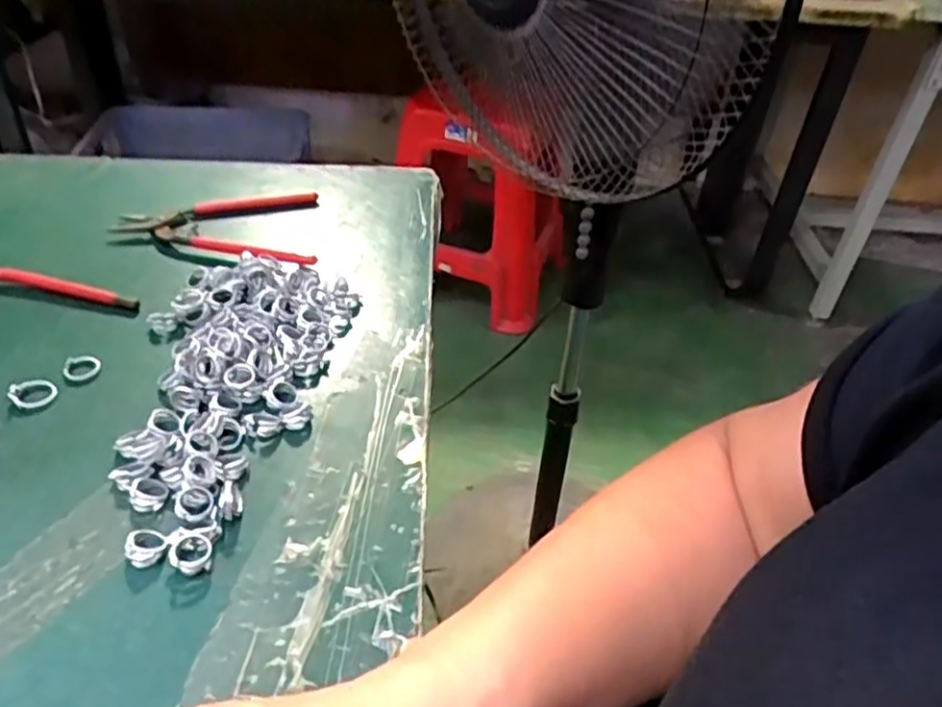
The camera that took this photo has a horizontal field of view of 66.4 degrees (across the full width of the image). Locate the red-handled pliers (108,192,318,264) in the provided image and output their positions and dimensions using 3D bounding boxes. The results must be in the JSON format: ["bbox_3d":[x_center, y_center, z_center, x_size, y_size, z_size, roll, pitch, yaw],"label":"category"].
[{"bbox_3d":[-0.189,-0.094,0.533,0.144,0.008,0.103,-3,41,-7],"label":"red-handled pliers"}]

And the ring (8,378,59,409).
[{"bbox_3d":[-0.246,0.021,0.404,0.024,0.005,0.021,24,45,23],"label":"ring"}]

